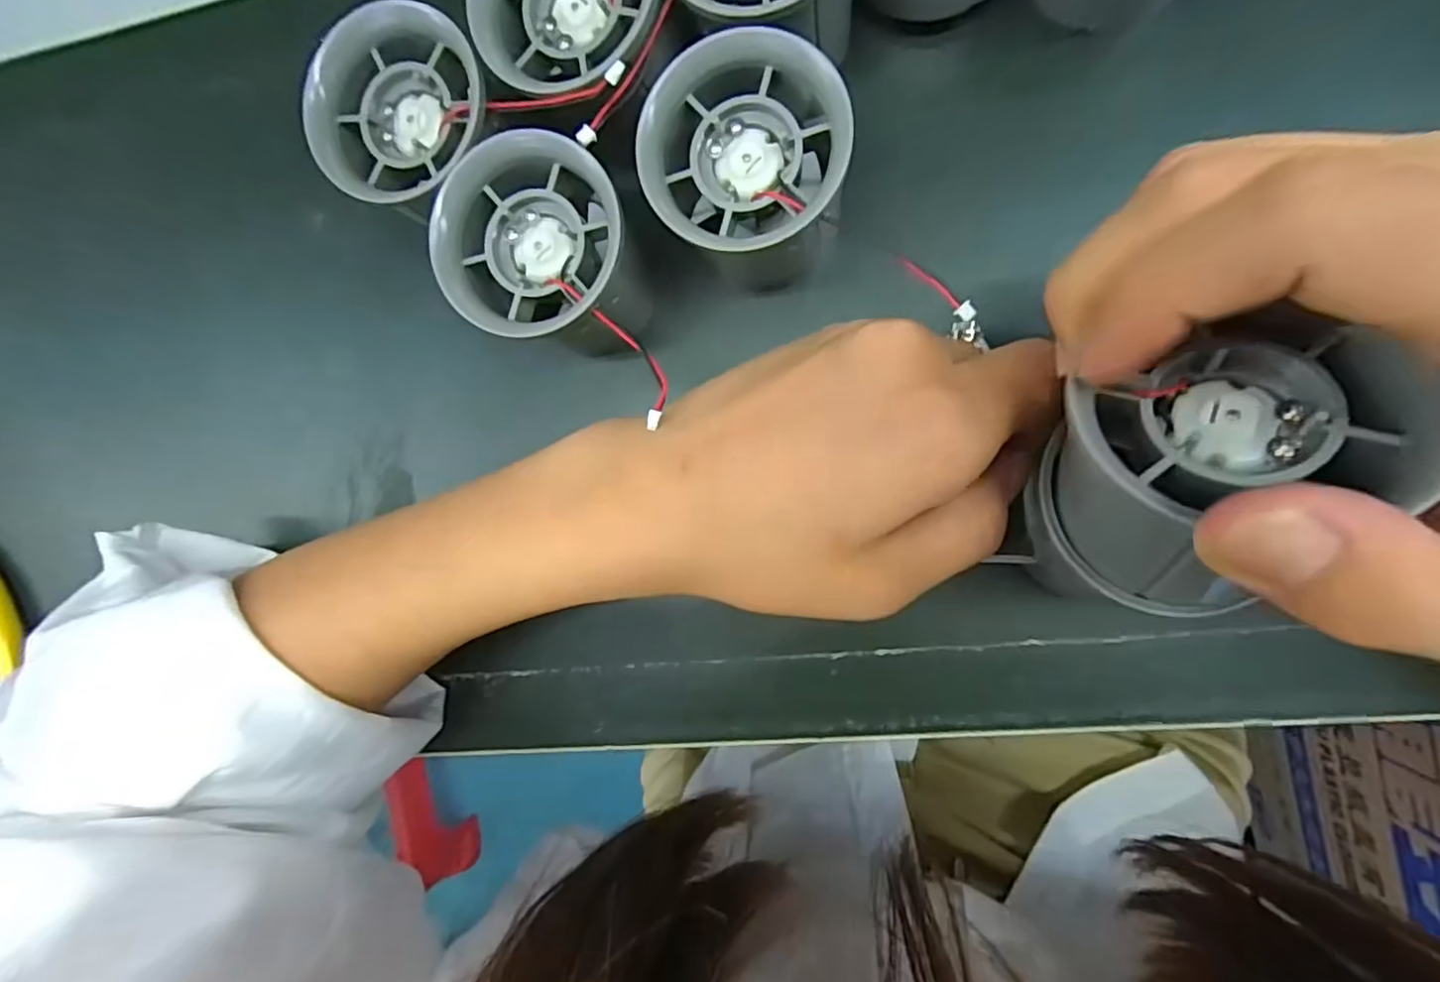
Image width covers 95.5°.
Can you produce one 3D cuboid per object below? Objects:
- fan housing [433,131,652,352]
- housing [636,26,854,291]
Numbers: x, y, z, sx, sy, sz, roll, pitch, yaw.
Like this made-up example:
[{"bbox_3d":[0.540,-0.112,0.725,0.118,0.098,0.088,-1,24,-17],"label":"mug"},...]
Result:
[{"bbox_3d":[-0.049,-0.070,0.202,0.058,0.050,0.054,13,93,11],"label":"fan housing"},{"bbox_3d":[0.010,-0.093,0.198,0.053,0.063,0.054,0,91,11],"label":"housing"}]

